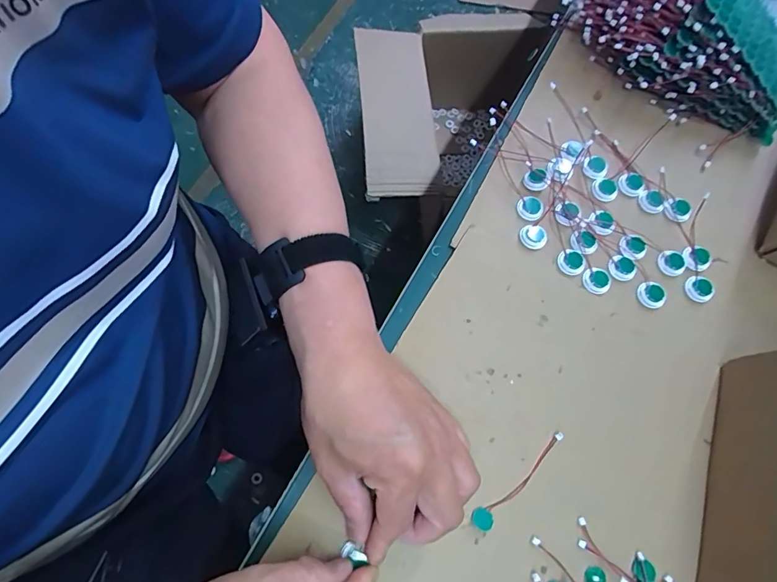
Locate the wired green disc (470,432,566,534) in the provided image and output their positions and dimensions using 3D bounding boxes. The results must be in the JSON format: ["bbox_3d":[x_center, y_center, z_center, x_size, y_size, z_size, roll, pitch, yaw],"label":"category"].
[{"bbox_3d":[0.097,0.139,0.321,0.091,0.008,0.014,-39,78,-14],"label":"wired green disc"}]

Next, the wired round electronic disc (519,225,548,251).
[{"bbox_3d":[0.125,-0.048,0.377,0.023,0.004,0.021,1,72,-3],"label":"wired round electronic disc"}]

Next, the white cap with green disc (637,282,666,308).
[{"bbox_3d":[0.222,0.003,0.366,0.022,0.006,0.023,1,72,-3],"label":"white cap with green disc"}]

